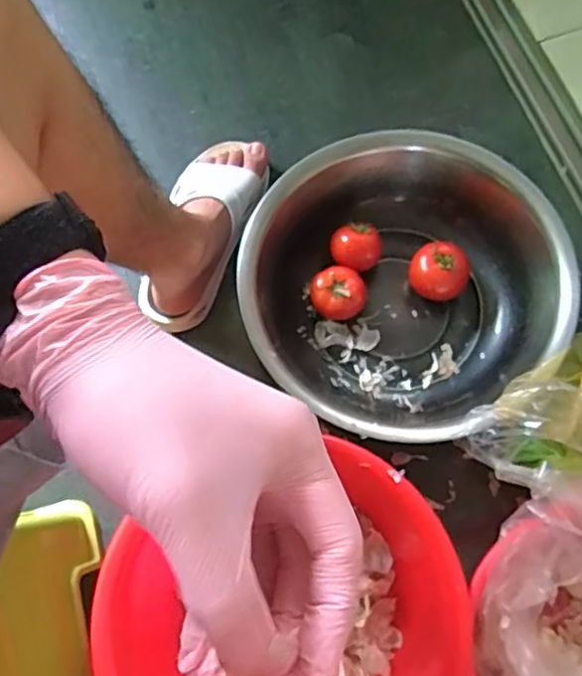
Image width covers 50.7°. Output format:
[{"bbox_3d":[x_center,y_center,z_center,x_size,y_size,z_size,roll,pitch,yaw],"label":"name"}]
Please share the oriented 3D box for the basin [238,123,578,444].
[{"bbox_3d":[0.136,-0.070,0.748,0.345,0.116,0.341,-1,72,2],"label":"basin"}]

